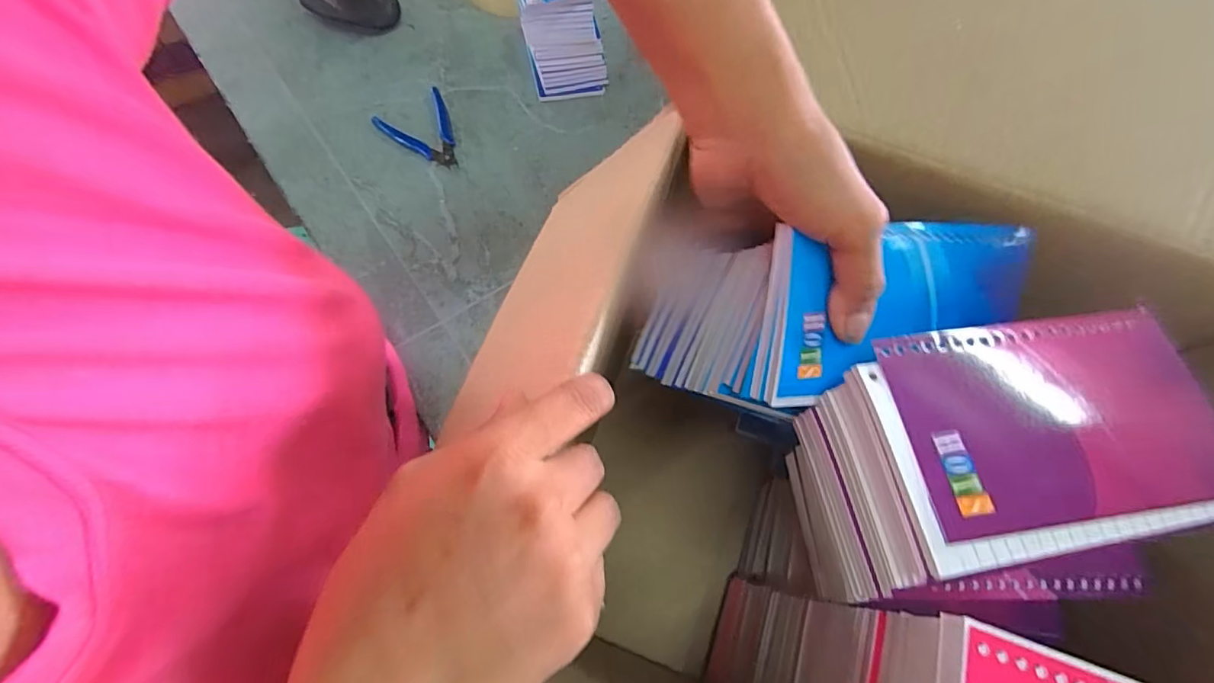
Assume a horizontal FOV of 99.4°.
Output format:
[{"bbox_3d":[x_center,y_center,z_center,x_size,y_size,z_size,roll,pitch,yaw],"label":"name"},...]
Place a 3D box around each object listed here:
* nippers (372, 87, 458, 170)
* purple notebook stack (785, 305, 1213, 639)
[{"bbox_3d":[-0.211,-0.248,0.610,0.086,0.011,0.116,-36,75,-15],"label":"nippers"},{"bbox_3d":[0.168,0.050,0.222,0.155,0.063,0.103,-6,70,-5],"label":"purple notebook stack"}]

